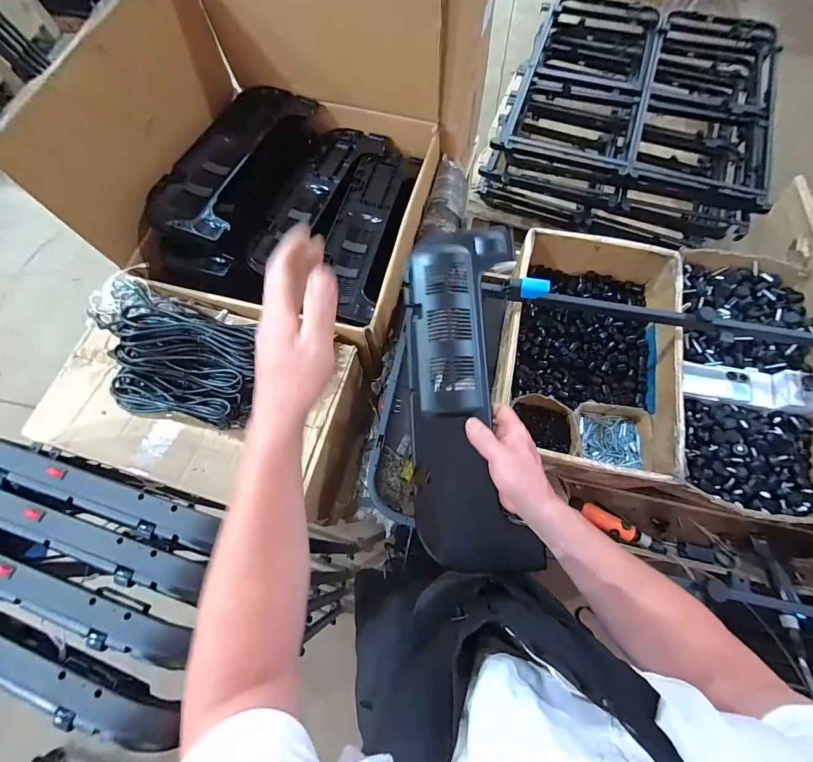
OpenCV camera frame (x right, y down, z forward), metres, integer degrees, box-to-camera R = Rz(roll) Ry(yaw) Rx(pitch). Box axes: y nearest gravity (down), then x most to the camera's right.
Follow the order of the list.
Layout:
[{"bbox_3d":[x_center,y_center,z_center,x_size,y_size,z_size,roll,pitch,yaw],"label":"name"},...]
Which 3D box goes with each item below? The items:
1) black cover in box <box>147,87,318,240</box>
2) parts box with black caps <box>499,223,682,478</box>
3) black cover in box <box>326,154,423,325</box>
[{"bbox_3d":[-0.374,-0.495,0.799,0.168,0.078,0.475,15,72,7],"label":"black cover in box"},{"bbox_3d":[0.393,-0.078,0.818,0.338,0.158,0.532,12,72,6],"label":"parts box with black caps"},{"bbox_3d":[-0.086,-0.356,0.853,0.158,0.038,0.494,11,72,6],"label":"black cover in box"}]

